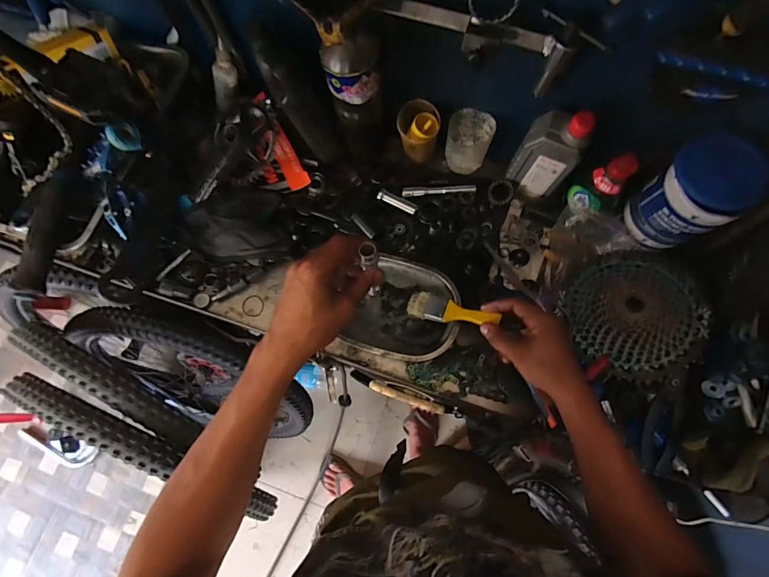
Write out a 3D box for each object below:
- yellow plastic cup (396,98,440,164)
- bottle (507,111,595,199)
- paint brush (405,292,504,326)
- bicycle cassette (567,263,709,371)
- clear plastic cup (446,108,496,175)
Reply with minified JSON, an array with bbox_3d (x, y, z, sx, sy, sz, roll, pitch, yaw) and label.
[{"bbox_3d":[0.056,-0.257,0.614,0.066,0.090,0.069,0,74,1],"label":"yellow plastic cup"},{"bbox_3d":[0.245,-0.200,0.557,0.081,0.158,0.045,36,78,11],"label":"bottle"},{"bbox_3d":[0.097,0.033,0.540,0.146,0.015,0.041,10,70,44],"label":"paint brush"},{"bbox_3d":[0.365,0.029,0.538,0.171,0.048,0.171,-6,72,18],"label":"bicycle cassette"},{"bbox_3d":[0.139,-0.242,0.621,0.071,0.090,0.063,22,76,8],"label":"clear plastic cup"}]

